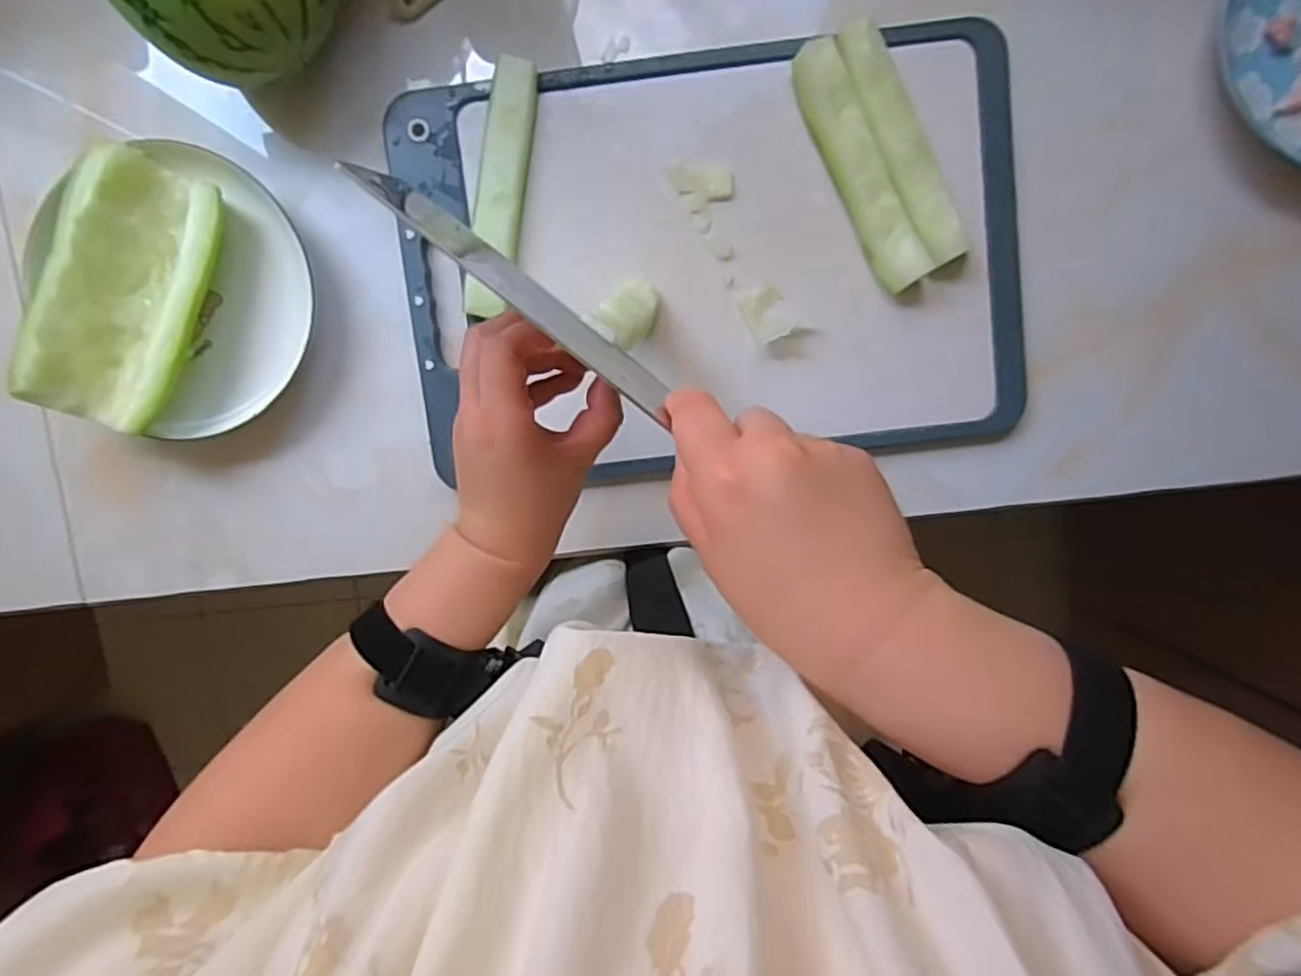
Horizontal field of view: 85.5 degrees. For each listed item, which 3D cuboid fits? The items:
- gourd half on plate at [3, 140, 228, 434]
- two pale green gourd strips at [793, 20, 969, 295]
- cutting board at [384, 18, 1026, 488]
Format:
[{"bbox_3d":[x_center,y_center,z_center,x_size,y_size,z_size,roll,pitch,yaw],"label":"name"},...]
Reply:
[{"bbox_3d":[-0.348,-0.130,0.475,0.080,0.070,0.173,18,99,1],"label":"gourd half on plate"},{"bbox_3d":[0.156,-0.223,0.476,0.066,0.022,0.164,-28,96,3],"label":"two pale green gourd strips"},{"bbox_3d":[0.043,-0.159,0.494,0.427,0.016,0.273,-5,96,1],"label":"cutting board"}]

